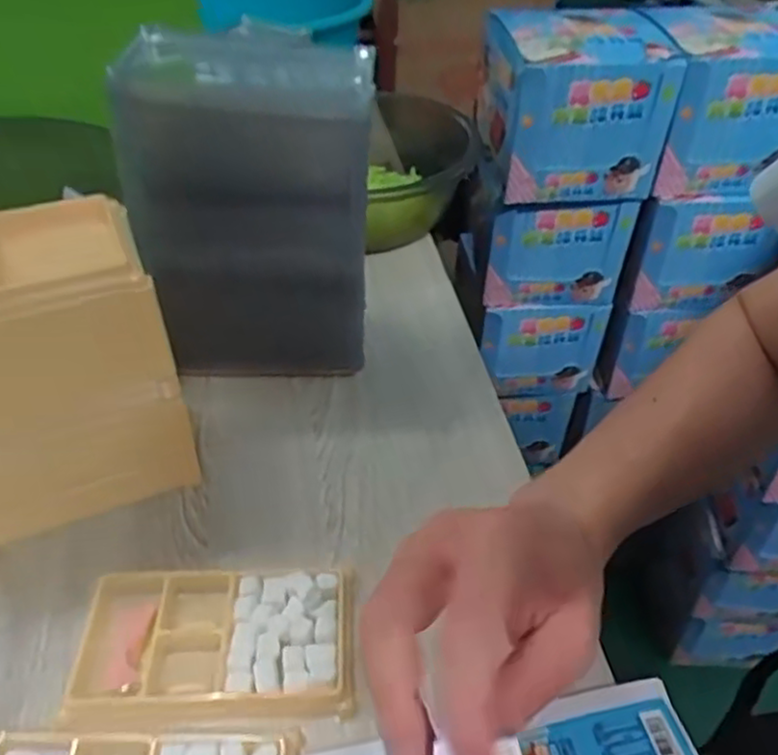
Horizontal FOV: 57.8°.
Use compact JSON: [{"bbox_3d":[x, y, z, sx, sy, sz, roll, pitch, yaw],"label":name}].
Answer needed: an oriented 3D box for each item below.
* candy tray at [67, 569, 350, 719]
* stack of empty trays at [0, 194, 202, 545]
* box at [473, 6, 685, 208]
[{"bbox_3d":[-0.085,0.128,0.346,0.132,0.012,0.073,-2,41,-3],"label":"candy tray"},{"bbox_3d":[-0.188,0.003,0.376,0.134,0.152,0.076,-18,44,-19],"label":"stack of empty trays"},{"bbox_3d":[0.174,-0.267,0.685,0.150,0.130,0.169,-3,41,-4],"label":"box"}]

